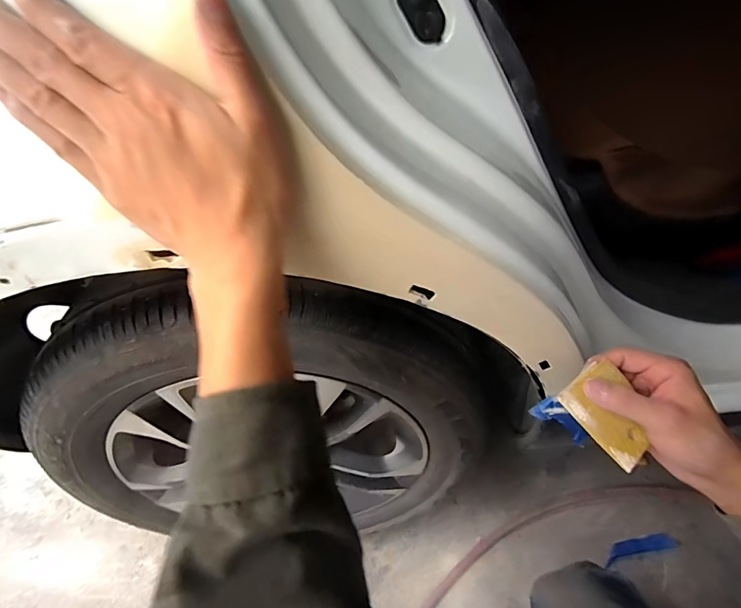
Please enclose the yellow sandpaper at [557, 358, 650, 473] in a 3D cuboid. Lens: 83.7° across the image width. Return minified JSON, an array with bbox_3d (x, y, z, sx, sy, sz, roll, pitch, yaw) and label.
[{"bbox_3d":[0.192,0.087,0.329,0.051,0.008,0.074,-36,81,-8],"label":"yellow sandpaper"}]

